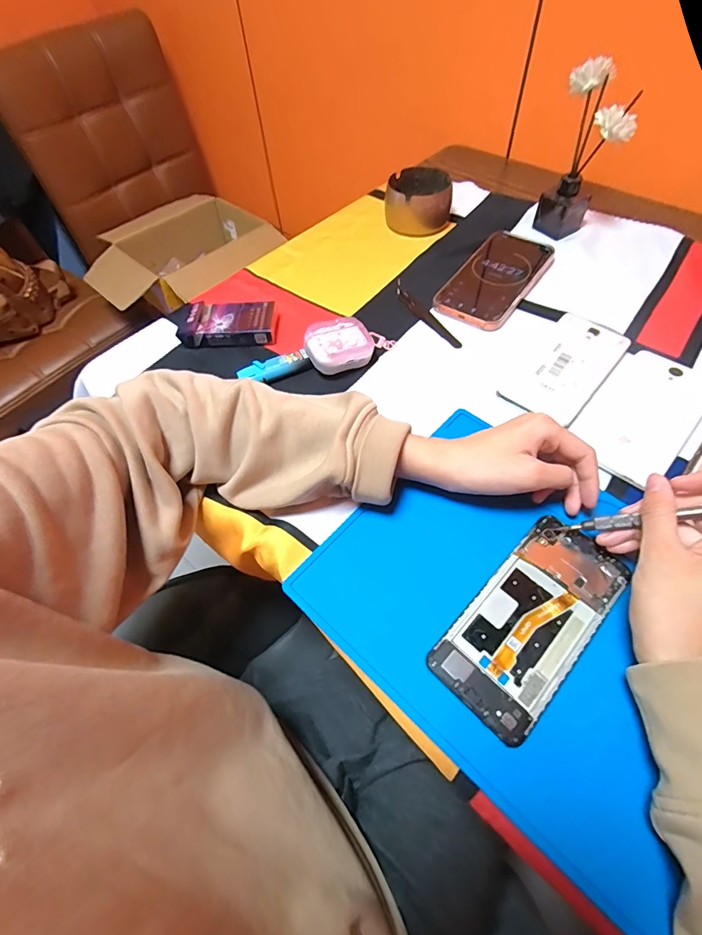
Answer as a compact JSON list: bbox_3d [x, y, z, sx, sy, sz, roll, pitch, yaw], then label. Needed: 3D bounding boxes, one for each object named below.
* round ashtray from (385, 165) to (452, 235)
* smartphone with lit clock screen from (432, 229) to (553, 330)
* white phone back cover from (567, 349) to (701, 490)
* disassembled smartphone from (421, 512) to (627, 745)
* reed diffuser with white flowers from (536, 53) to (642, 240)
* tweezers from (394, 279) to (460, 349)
[{"bbox_3d":[0.090,-0.353,0.575,0.087,0.056,0.098,1,57,4],"label":"round ashtray"},{"bbox_3d":[0.175,-0.226,0.501,0.083,0.017,0.181,31,64,21],"label":"smartphone with lit clock screen"},{"bbox_3d":[0.264,-0.050,0.383,0.082,0.008,0.151,38,67,24],"label":"white phone back cover"},{"bbox_3d":[0.124,0.102,0.291,0.070,0.006,0.147,39,68,24],"label":"disassembled smartphone"},{"bbox_3d":[0.271,-0.362,0.502,0.063,0.157,0.071,5,58,7],"label":"reed diffuser with white flowers"},{"bbox_3d":[0.082,-0.173,0.478,0.016,0.005,0.128,-28,60,-14],"label":"tweezers"}]

